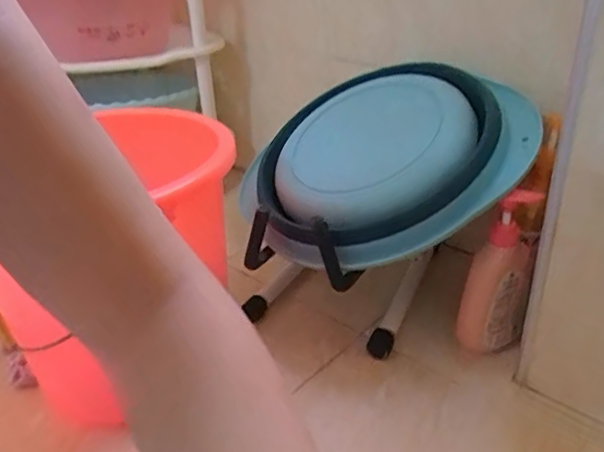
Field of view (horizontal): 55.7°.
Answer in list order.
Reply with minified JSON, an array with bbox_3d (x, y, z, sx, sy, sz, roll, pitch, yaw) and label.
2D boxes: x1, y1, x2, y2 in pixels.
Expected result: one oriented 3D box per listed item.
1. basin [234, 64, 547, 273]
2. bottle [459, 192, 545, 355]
[{"bbox_3d":[0.091,-0.098,0.774,0.362,0.060,0.357,-35,48,-3],"label":"basin"},{"bbox_3d":[0.252,0.055,0.730,0.075,0.217,0.103,12,32,28],"label":"bottle"}]

